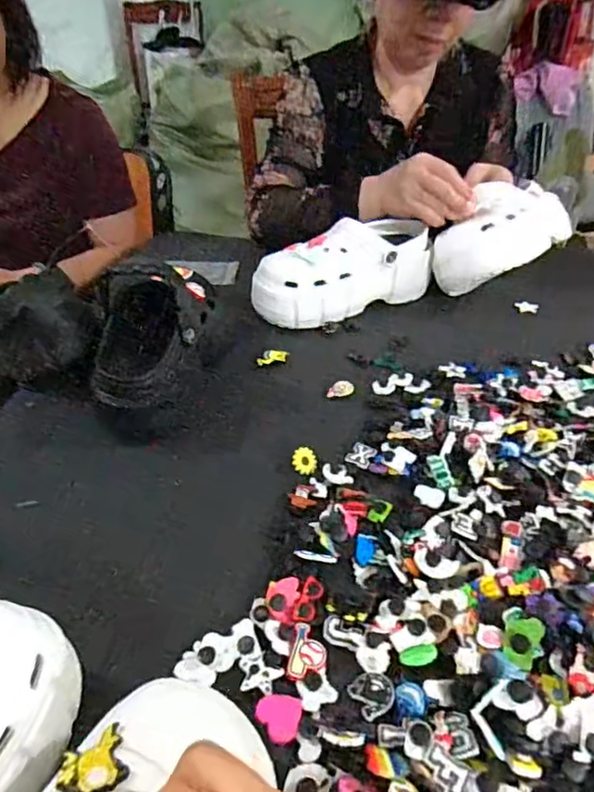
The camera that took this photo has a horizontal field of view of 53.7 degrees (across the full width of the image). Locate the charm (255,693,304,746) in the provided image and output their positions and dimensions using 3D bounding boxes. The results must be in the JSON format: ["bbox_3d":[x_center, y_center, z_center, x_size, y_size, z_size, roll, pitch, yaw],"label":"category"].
[{"bbox_3d":[-0.011,0.187,0.343,0.025,0.004,0.028,9,38,13],"label":"charm"}]

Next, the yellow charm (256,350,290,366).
[{"bbox_3d":[-0.027,-0.046,0.657,0.037,0.009,0.019,-9,38,-8],"label":"yellow charm"}]

